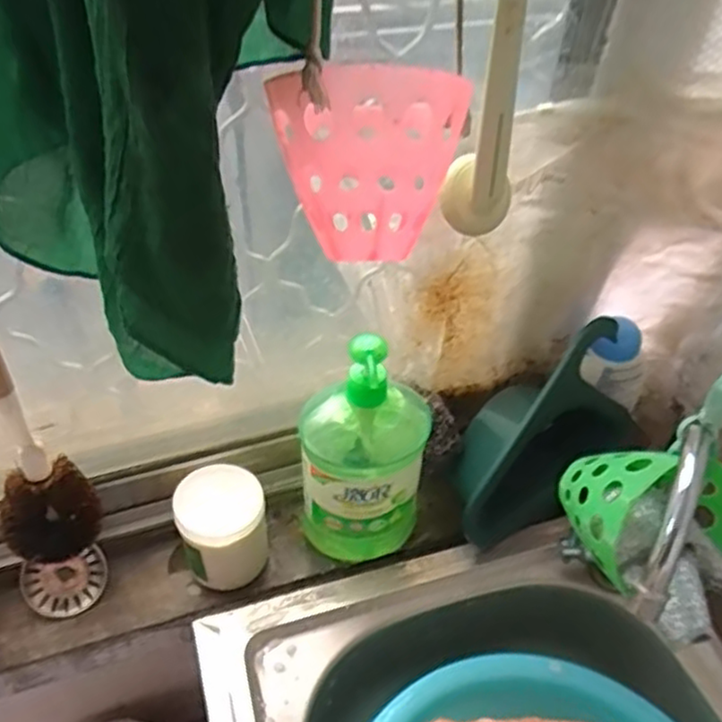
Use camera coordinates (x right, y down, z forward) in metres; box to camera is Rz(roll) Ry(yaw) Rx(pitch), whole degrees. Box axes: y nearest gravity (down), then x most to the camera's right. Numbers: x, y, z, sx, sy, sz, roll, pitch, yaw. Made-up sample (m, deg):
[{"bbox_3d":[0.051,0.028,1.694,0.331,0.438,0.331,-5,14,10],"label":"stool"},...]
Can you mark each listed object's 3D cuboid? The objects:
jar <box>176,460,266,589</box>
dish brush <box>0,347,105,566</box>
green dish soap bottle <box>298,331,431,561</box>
[{"bbox_3d":[-0.132,0.164,0.685,0.078,0.106,0.077,2,45,-1],"label":"jar"},{"bbox_3d":[-0.272,0.048,0.548,0.077,0.316,0.054,-28,52,-28],"label":"dish brush"},{"bbox_3d":[0.002,0.079,0.655,0.111,0.239,0.077,5,45,3],"label":"green dish soap bottle"}]

